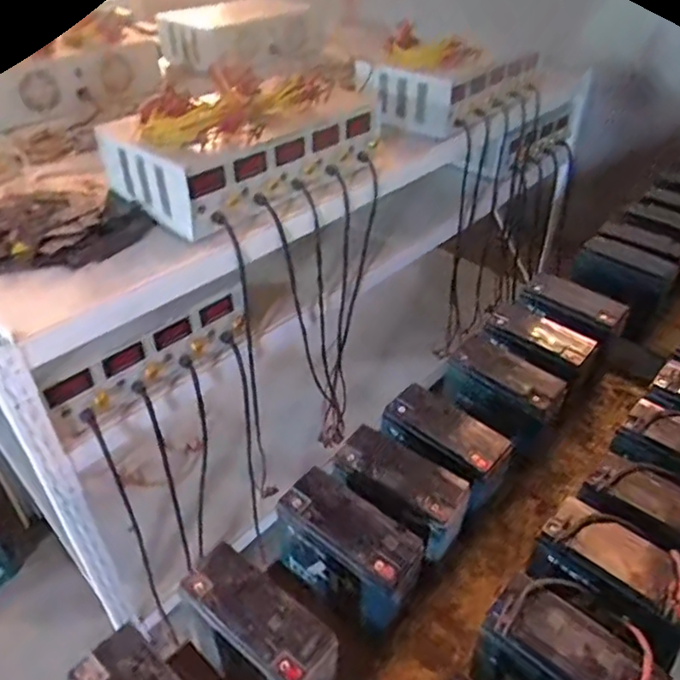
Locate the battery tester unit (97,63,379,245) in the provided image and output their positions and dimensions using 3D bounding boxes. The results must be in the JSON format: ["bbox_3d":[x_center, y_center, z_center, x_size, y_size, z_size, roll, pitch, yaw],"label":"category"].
[{"bbox_3d":[-0.172,-0.403,1.189,0.512,0.177,0.281,-30,48,-33],"label":"battery tester unit"}]

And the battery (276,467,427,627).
[{"bbox_3d":[0.012,0.269,0.752,0.184,0.138,0.078,25,45,27],"label":"battery"}]

